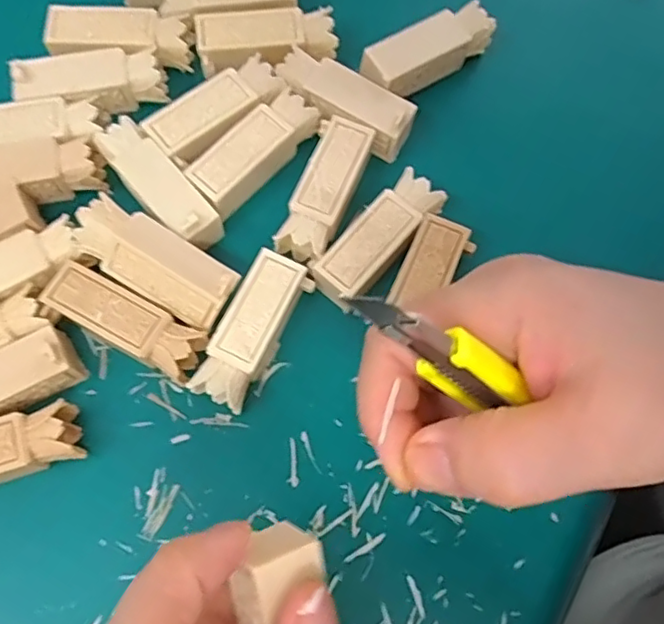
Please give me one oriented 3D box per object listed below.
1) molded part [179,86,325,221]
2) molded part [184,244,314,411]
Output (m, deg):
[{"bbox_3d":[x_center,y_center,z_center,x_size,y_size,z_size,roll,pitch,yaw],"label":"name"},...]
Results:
[{"bbox_3d":[-0.033,-0.069,0.259,0.024,0.015,0.060,40,77,9],"label":"molded part"},{"bbox_3d":[-0.031,0.007,0.238,0.023,0.018,0.061,27,76,6],"label":"molded part"}]

